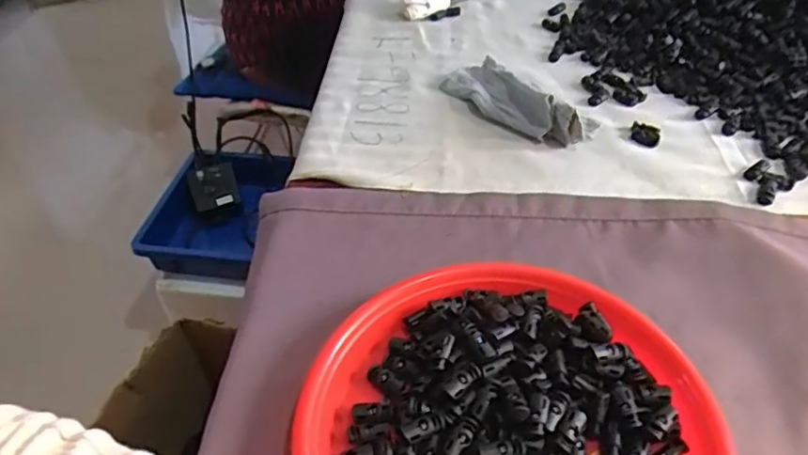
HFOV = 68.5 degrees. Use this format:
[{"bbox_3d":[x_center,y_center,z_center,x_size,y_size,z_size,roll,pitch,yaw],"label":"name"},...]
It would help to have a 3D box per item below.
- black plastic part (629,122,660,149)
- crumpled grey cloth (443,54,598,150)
[{"bbox_3d":[0.247,-0.094,0.607,0.028,0.009,0.029,10,46,12],"label":"black plastic part"},{"bbox_3d":[0.121,-0.145,0.642,0.075,0.041,0.182,-36,53,-29],"label":"crumpled grey cloth"}]

